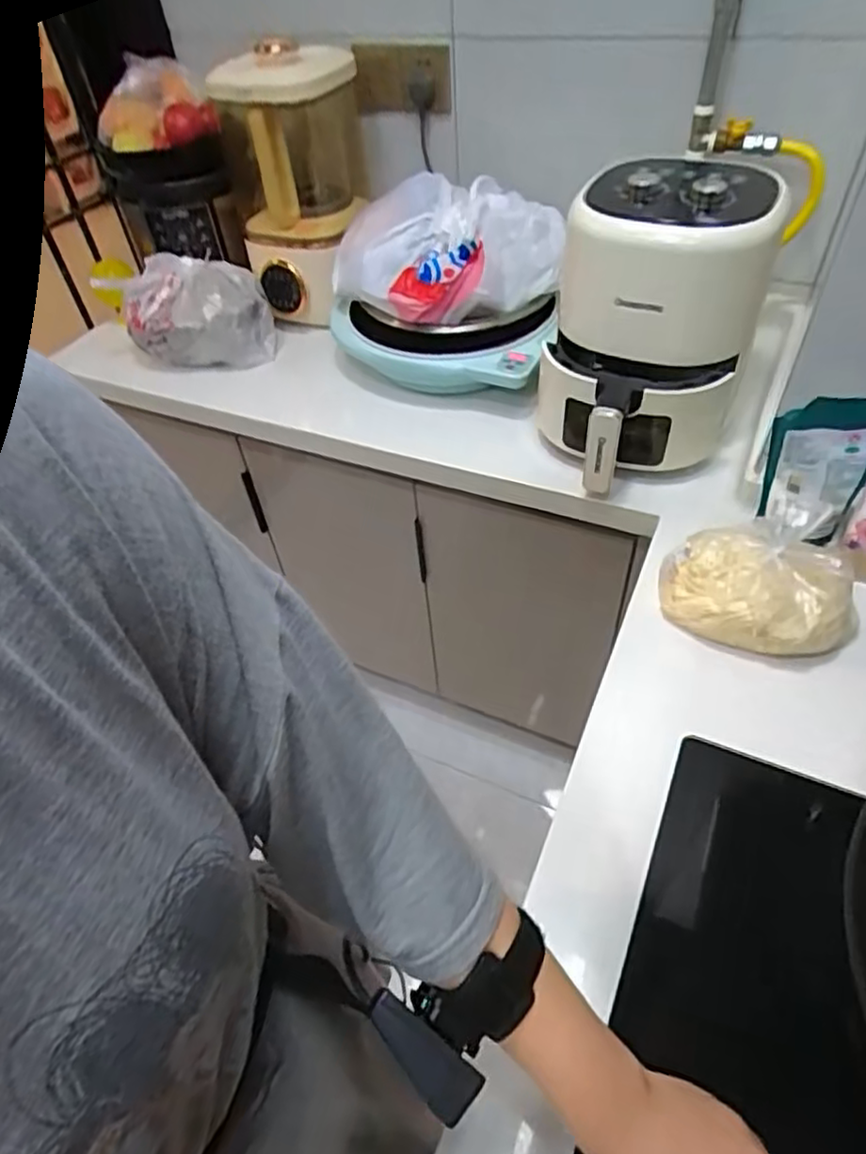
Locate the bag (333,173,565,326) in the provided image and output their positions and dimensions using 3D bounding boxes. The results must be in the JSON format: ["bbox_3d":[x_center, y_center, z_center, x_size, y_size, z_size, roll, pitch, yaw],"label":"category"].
[{"bbox_3d":[0.008,-0.447,0.919,0.323,0.144,0.171,5,49,10],"label":"bag"}]

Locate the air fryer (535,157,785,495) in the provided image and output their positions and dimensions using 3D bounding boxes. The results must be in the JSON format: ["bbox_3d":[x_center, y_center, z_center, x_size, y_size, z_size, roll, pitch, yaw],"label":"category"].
[{"bbox_3d":[0.256,-0.303,0.810,0.224,0.302,0.292,7,50,12],"label":"air fryer"}]

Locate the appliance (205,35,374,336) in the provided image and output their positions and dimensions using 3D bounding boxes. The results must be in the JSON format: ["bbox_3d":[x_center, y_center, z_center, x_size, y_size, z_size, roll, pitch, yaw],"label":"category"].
[{"bbox_3d":[-0.203,-0.593,1.010,0.211,0.352,0.244,-11,48,-4],"label":"appliance"}]

